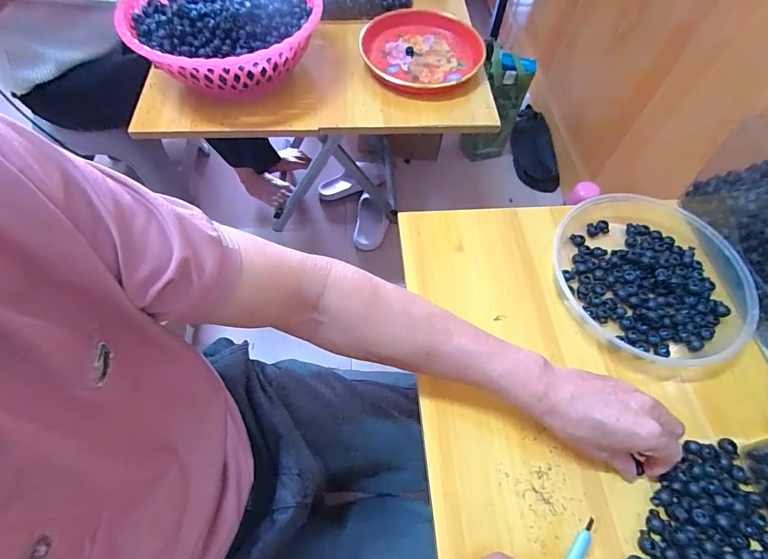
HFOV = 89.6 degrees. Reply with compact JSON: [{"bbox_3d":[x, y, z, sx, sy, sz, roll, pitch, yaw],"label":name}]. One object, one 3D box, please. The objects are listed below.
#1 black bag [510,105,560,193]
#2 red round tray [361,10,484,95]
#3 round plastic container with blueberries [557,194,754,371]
[{"bbox_3d":[0.505,-0.449,1.297,0.152,0.059,0.349,9,61,4],"label":"black bag"},{"bbox_3d":[0.068,-0.410,0.700,0.217,0.034,0.213,-2,61,-2],"label":"red round tray"},{"bbox_3d":[0.329,-0.010,0.481,0.216,0.043,0.222,-26,65,-13],"label":"round plastic container with blueberries"}]

